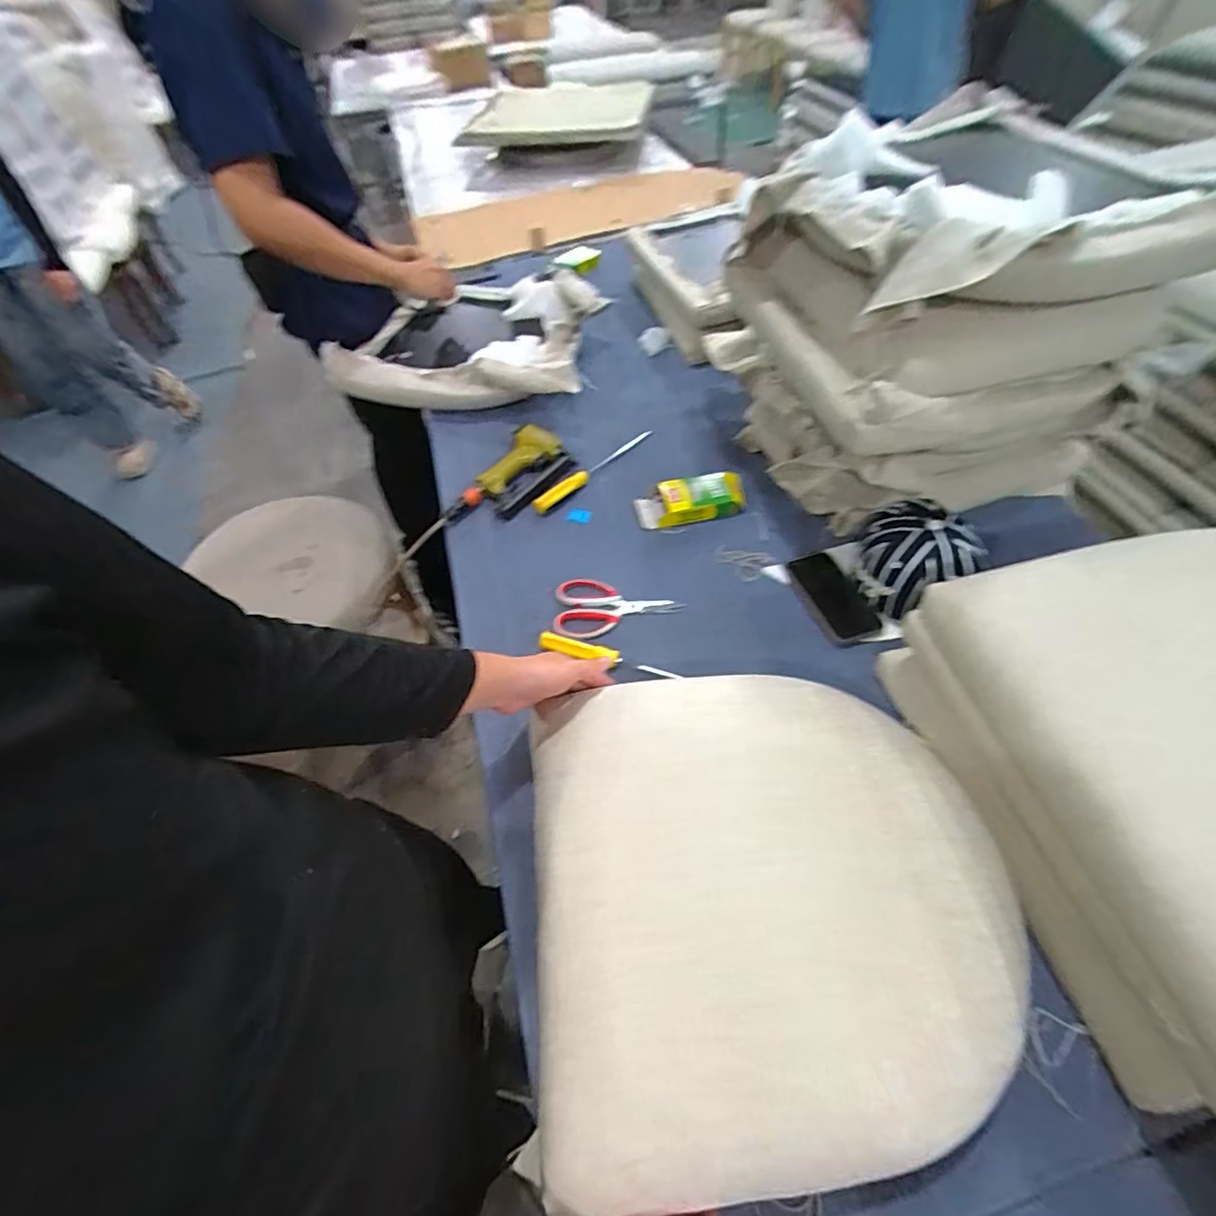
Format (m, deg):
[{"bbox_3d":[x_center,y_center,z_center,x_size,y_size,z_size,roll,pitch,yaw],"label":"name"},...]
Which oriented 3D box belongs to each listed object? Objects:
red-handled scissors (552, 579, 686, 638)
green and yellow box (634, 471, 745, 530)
[{"bbox_3d":[0.011,0.007,0.845,0.183,0.020,0.100,5,53,9],"label":"red-handled scissors"},{"bbox_3d":[0.139,-0.183,0.967,0.179,0.037,0.088,-8,52,-1],"label":"green and yellow box"}]

